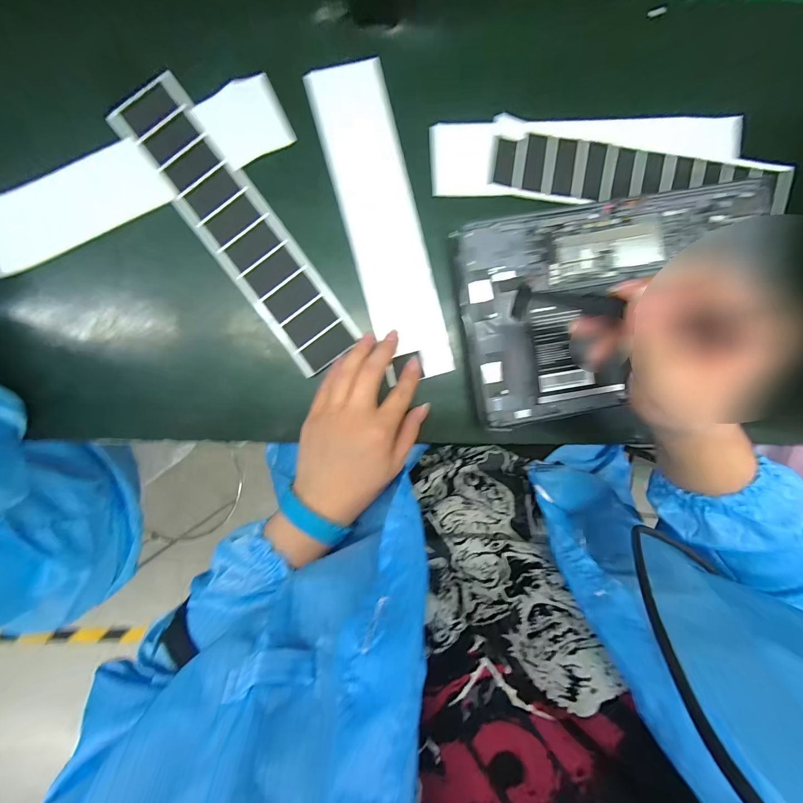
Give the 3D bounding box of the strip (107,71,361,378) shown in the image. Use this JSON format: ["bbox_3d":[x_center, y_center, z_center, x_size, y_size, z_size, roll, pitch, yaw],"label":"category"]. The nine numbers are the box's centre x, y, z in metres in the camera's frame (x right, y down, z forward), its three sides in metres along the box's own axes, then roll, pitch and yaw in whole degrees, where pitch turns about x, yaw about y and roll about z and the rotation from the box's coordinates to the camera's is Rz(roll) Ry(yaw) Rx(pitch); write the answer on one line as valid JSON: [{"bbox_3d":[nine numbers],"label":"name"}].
[{"bbox_3d":[-0.136,-0.144,0.293,0.055,0.008,0.259,-35,96,2],"label":"strip"}]

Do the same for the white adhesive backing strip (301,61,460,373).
[{"bbox_3d":[-0.014,-0.149,0.297,0.066,0.004,0.259,-17,96,-1],"label":"white adhesive backing strip"}]

